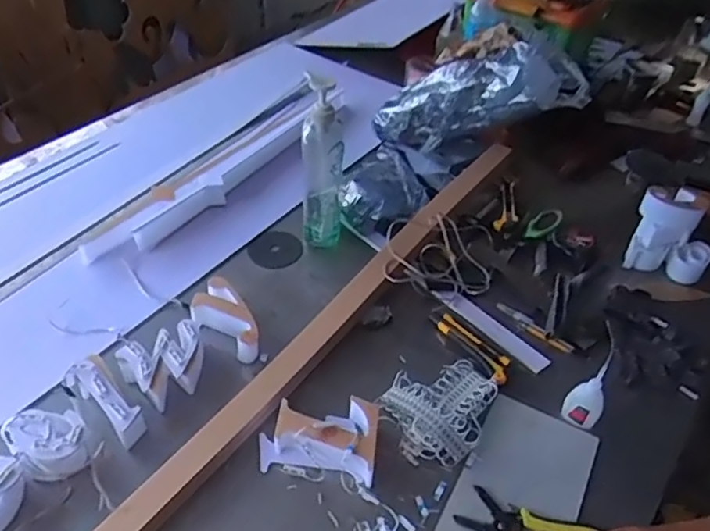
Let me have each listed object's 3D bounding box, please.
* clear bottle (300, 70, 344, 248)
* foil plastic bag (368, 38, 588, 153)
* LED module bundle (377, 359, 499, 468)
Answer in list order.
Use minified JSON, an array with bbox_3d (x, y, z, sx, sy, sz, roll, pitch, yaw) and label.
[{"bbox_3d":[-0.051,-0.149,0.968,0.067,0.295,0.078,1,43,-3],"label":"clear bottle"},{"bbox_3d":[0.243,-0.363,1.255,0.411,0.137,0.191,-12,39,17],"label":"foil plastic bag"},{"bbox_3d":[0.113,0.180,0.814,0.131,0.028,0.159,28,49,22],"label":"LED module bundle"}]

